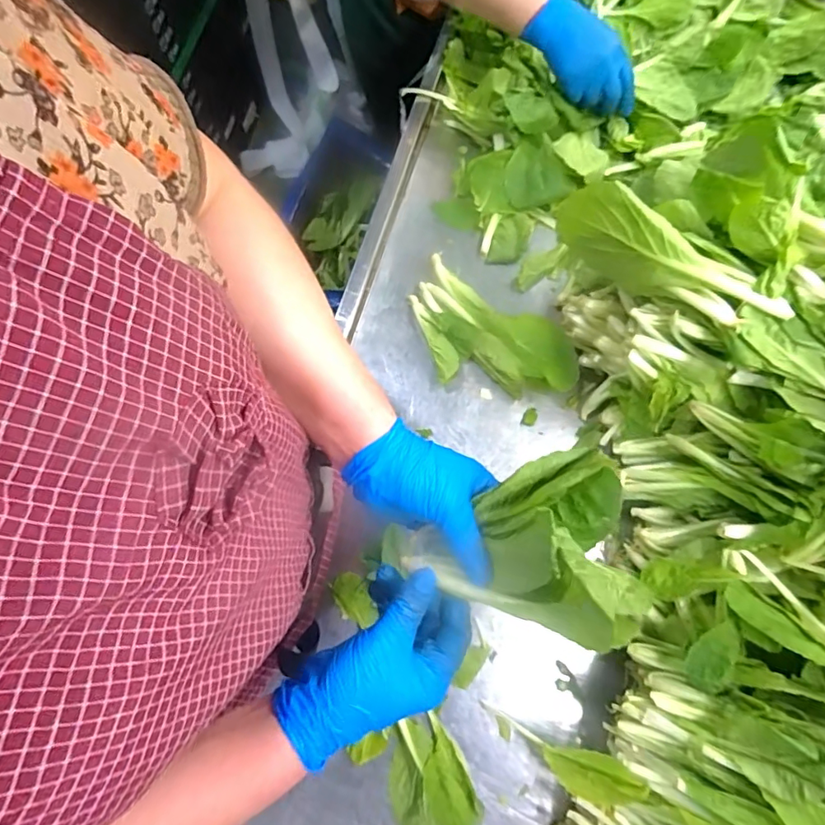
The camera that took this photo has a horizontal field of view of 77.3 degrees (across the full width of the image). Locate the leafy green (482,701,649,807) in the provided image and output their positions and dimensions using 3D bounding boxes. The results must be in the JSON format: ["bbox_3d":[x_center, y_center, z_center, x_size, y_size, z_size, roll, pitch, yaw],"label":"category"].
[{"bbox_3d":[0.129,0.307,0.460,0.147,0.024,0.040,6,69,38],"label":"leafy green"}]

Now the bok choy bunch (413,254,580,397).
[{"bbox_3d":[0.086,-0.083,0.601,0.208,0.039,0.121,33,76,8],"label":"bok choy bunch"}]

